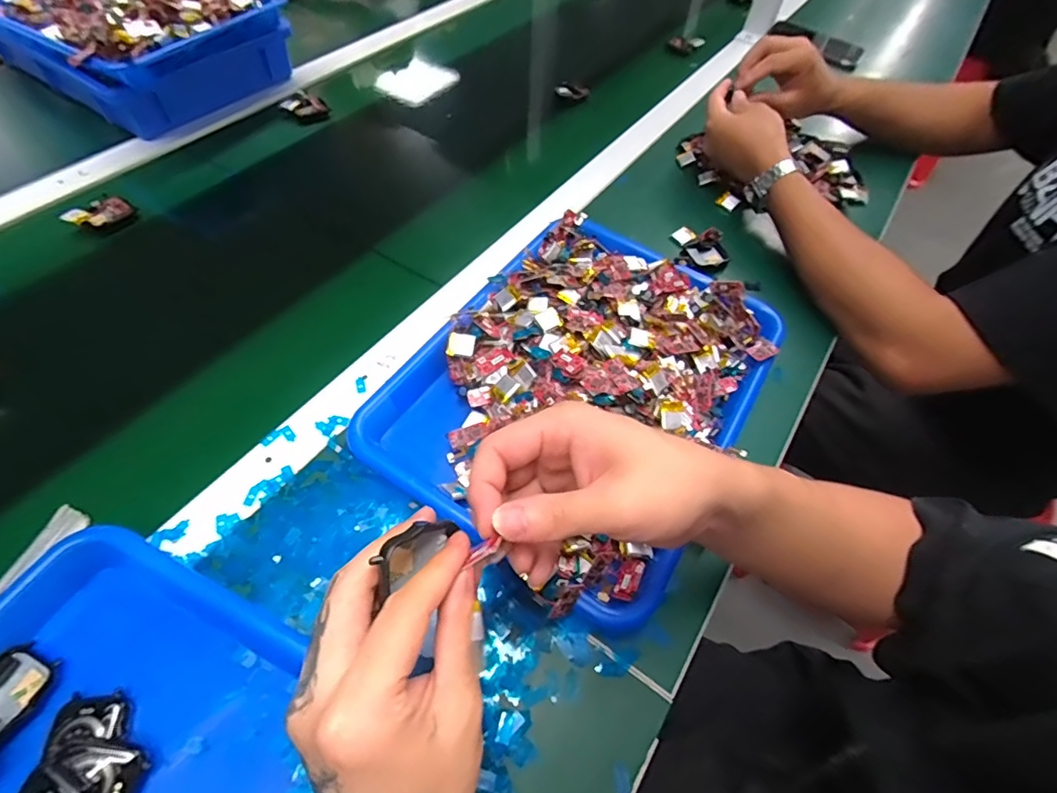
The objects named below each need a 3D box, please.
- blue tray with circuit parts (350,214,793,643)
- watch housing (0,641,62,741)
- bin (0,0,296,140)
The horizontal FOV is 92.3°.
[{"bbox_3d":[0.050,-0.023,0.421,0.249,0.062,0.333,31,60,15],"label":"blue tray with circuit parts"},{"bbox_3d":[-0.295,0.167,0.288,0.037,0.010,0.041,23,58,11],"label":"watch housing"},{"bbox_3d":[-0.496,-0.461,0.635,0.326,0.112,0.233,29,59,14],"label":"bin"}]

